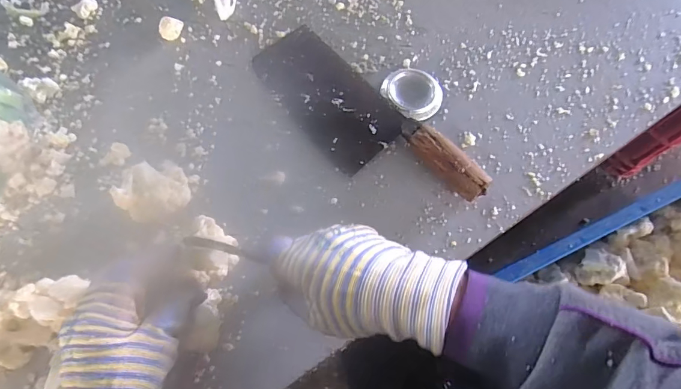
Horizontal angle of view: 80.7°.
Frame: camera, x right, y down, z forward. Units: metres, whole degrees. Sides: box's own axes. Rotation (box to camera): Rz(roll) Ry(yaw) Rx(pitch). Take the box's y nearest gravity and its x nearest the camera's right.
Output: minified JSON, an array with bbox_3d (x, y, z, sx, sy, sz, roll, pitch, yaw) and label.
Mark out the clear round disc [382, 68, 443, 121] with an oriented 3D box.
[{"bbox_3d":[0.075,-0.104,0.418,0.060,0.014,0.054,40,73,12],"label":"clear round disc"}]

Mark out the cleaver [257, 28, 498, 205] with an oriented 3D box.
[{"bbox_3d":[0.015,-0.074,0.391,0.083,0.033,0.261,-40,76,-16],"label":"cleaver"}]

